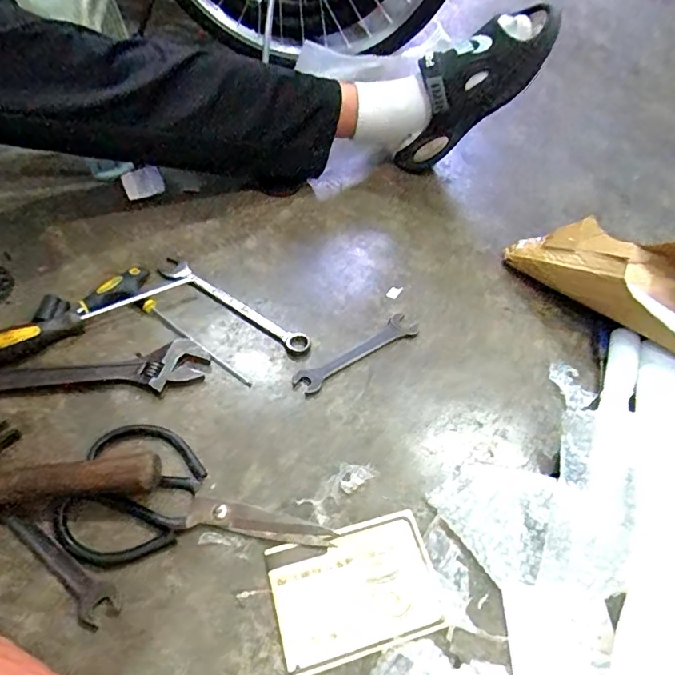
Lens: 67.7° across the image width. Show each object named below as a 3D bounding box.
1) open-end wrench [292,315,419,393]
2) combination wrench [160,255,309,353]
[{"bbox_3d":[0.022,0.016,0.540,0.153,0.008,0.034,-30,60,-26],"label":"open-end wrench"},{"bbox_3d":[-0.120,-0.037,0.568,0.208,0.008,0.028,30,55,18],"label":"combination wrench"}]

